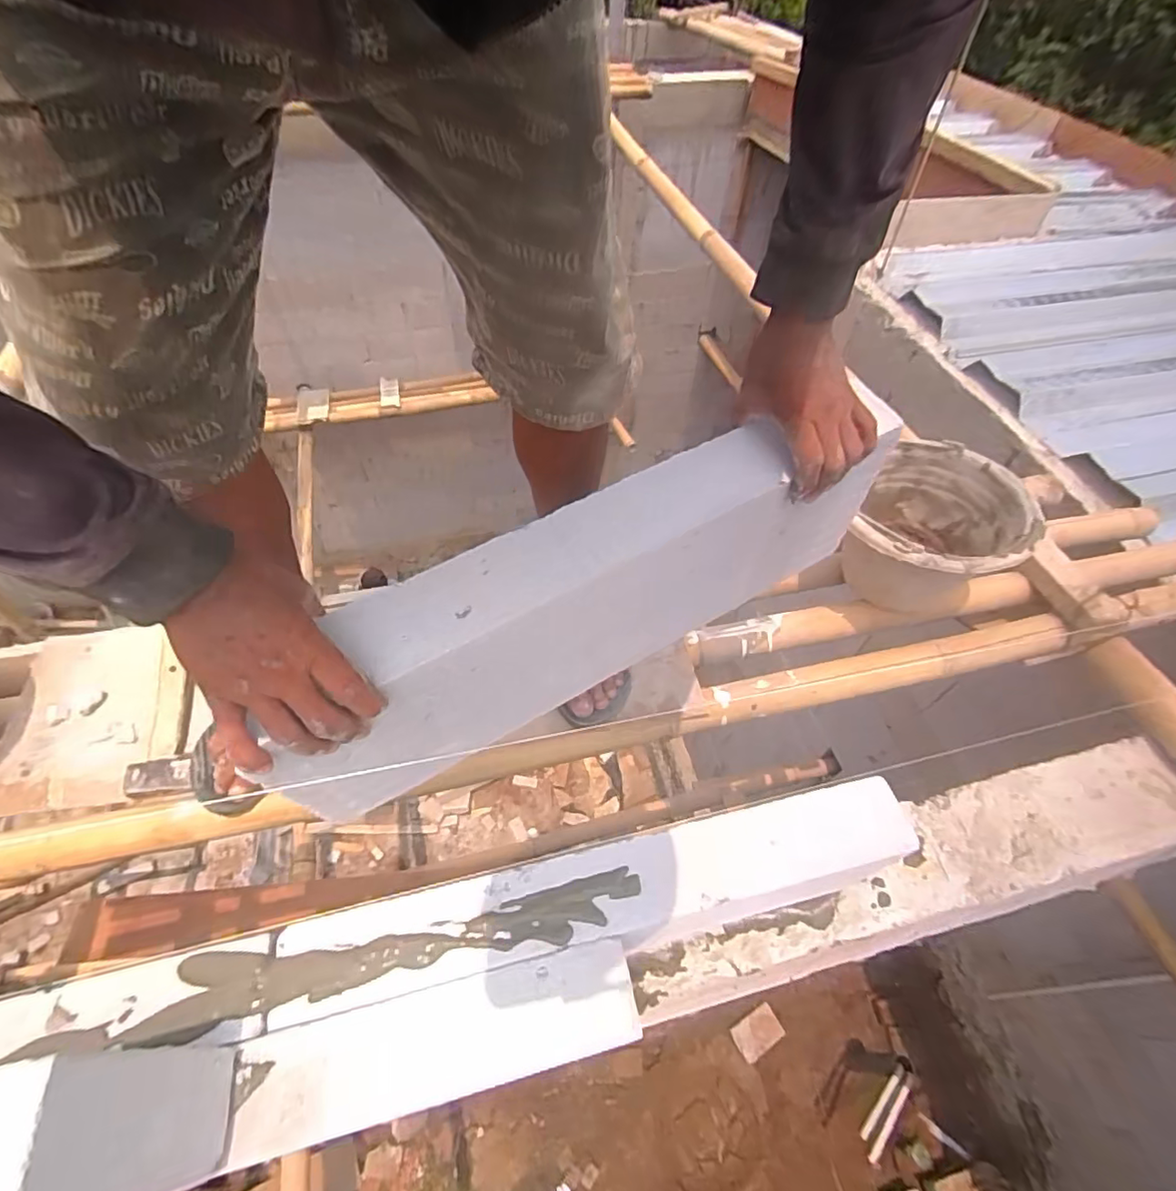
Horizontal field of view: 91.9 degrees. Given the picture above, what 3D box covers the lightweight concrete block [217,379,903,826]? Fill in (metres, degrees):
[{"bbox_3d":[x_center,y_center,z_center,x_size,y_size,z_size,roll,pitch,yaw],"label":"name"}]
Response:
[{"bbox_3d":[0.015,0.009,0.509,0.536,0.204,0.085,-27,58,-16],"label":"lightweight concrete block"}]

